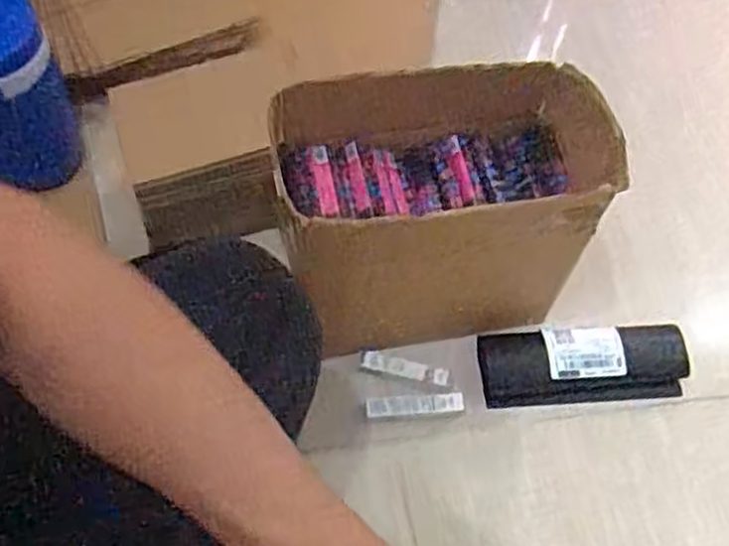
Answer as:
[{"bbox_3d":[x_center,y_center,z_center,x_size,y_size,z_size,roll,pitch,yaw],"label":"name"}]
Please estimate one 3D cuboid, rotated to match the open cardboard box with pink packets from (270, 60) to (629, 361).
[{"bbox_3d":[0.067,-0.060,0.727,0.290,0.206,0.164,-8,61,-8],"label":"open cardboard box with pink packets"}]

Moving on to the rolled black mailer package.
[{"bbox_3d":[0.218,0.089,0.766,0.201,0.037,0.070,-3,60,-5],"label":"rolled black mailer package"}]

